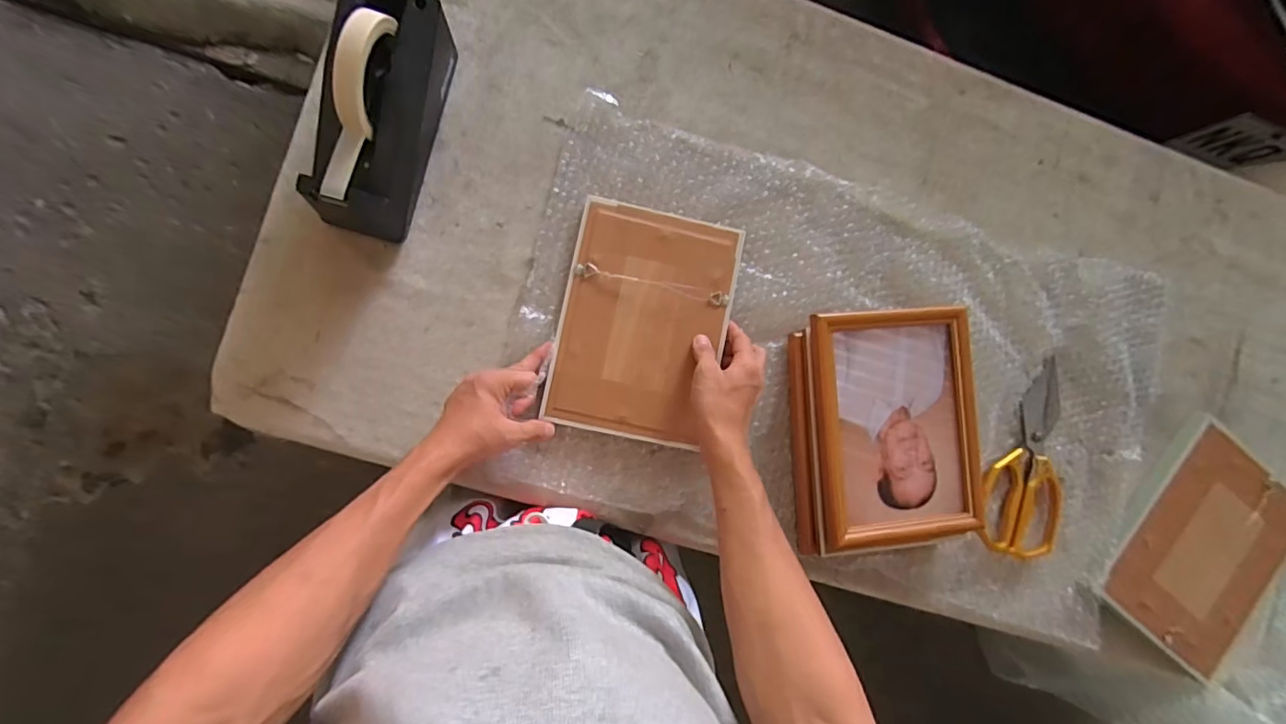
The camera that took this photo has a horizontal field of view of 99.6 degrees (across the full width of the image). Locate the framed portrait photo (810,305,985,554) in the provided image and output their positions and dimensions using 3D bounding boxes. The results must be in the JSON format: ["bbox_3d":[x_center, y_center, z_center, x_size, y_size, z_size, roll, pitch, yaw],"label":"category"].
[{"bbox_3d":[0.255,0.065,0.545,0.161,0.017,0.231,-4,91,-8],"label":"framed portrait photo"}]

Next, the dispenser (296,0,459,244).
[{"bbox_3d":[-0.232,-0.219,0.472,0.072,0.129,0.205,14,87,-6],"label":"dispenser"}]

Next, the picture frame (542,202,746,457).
[{"bbox_3d":[0.001,-0.039,0.548,0.161,0.010,0.228,13,86,-6],"label":"picture frame"}]

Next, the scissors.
[{"bbox_3d":[0.426,0.105,0.599,0.095,0.008,0.211,5,86,-6],"label":"scissors"}]

